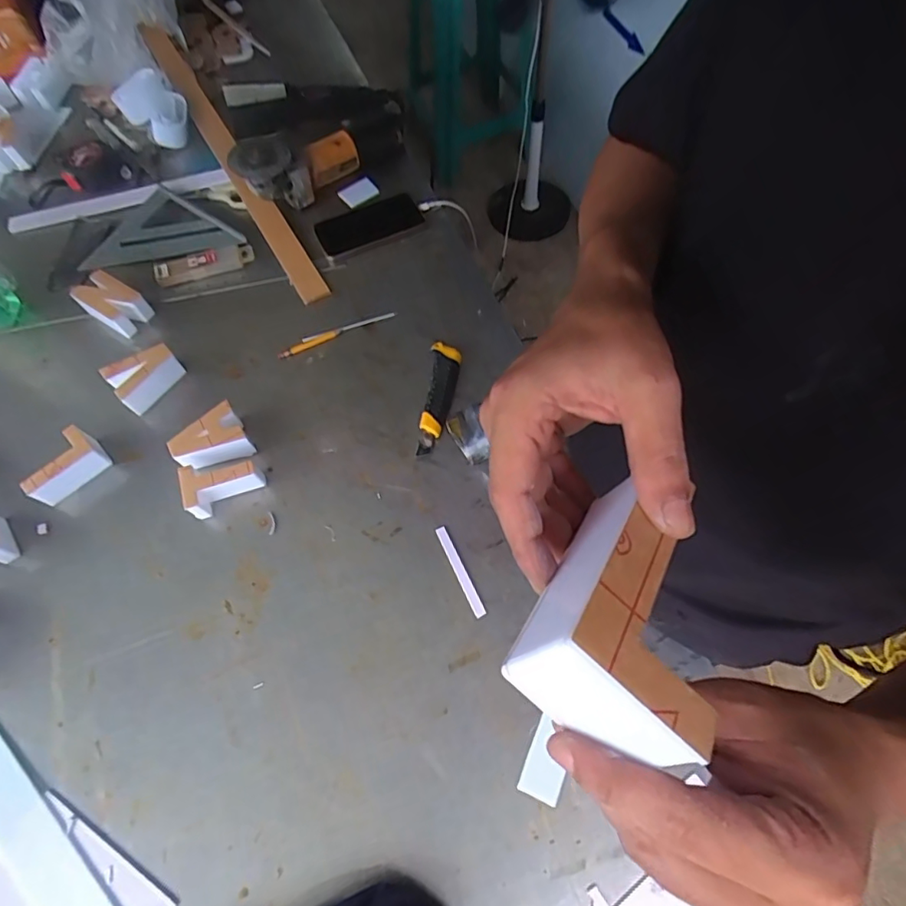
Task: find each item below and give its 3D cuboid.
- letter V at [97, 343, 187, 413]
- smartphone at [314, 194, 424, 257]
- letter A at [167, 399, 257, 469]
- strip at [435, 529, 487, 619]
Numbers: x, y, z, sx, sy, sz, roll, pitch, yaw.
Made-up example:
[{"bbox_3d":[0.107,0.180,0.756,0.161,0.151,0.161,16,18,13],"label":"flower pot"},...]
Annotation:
[{"bbox_3d":[-0.397,-0.099,0.704,0.085,0.044,0.061,-39,70,-15],"label":"letter V"},{"bbox_3d":[-0.129,-0.350,0.815,0.156,0.012,0.084,-25,67,-8],"label":"smartphone"},{"bbox_3d":[-0.296,-0.017,0.662,0.086,0.050,0.061,-23,67,-9],"label":"letter A"},{"bbox_3d":[0.008,0.131,0.603,0.012,0.004,0.108,-24,67,-8],"label":"strip"}]

